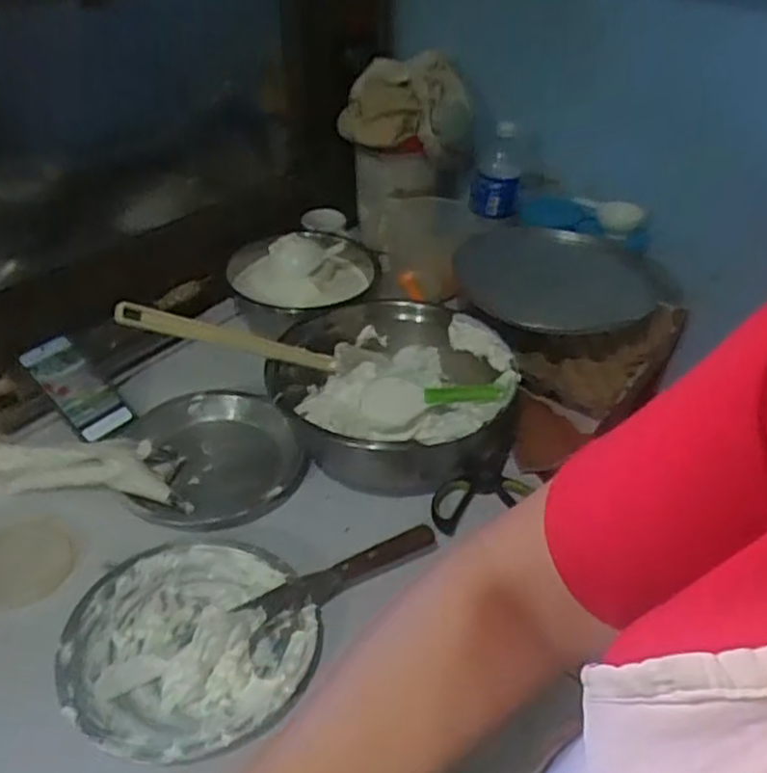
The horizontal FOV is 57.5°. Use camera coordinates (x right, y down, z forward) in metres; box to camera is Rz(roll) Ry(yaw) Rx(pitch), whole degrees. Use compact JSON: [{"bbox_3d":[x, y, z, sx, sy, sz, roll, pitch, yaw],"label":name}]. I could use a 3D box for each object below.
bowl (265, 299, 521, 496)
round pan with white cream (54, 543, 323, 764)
[{"bbox_3d":[0.016,0.014,0.909,0.295,0.150,0.299,2,38,-1],"label":"bowl"},{"bbox_3d":[-0.191,0.251,0.691,0.230,0.076,0.232,2,38,-1],"label":"round pan with white cream"}]

